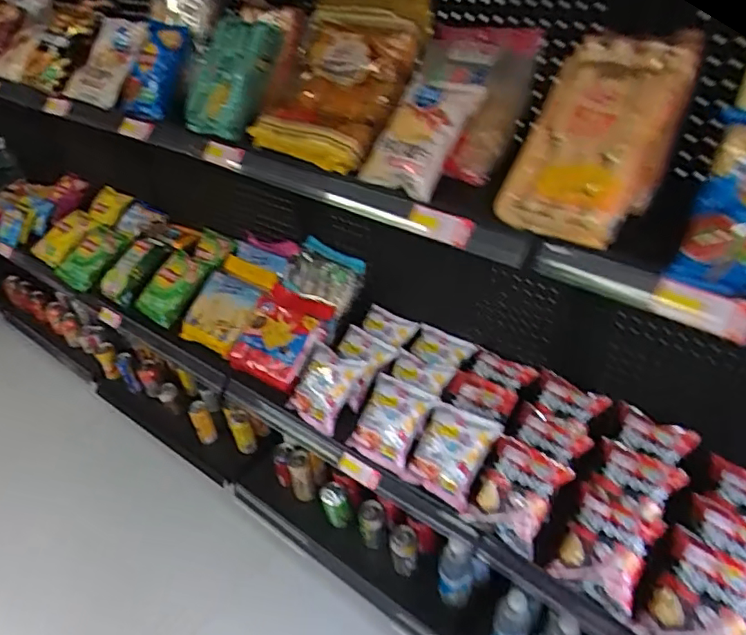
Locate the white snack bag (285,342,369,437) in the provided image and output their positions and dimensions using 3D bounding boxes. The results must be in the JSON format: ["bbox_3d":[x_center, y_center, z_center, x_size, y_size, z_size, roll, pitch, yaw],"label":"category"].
[{"bbox_3d":[-0.110,0.157,1.234,0.130,0.038,0.167,20,87,28],"label":"white snack bag"}]

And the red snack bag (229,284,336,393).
[{"bbox_3d":[-0.227,0.040,1.332,0.198,0.045,0.230,20,74,27],"label":"red snack bag"}]

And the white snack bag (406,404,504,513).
[{"bbox_3d":[0.152,0.262,1.083,0.136,0.036,0.174,22,75,26],"label":"white snack bag"}]

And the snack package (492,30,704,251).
[{"bbox_3d":[0.282,-0.234,0.700,0.172,0.064,0.285,20,85,32],"label":"snack package"}]

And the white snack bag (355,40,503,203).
[{"bbox_3d":[0.094,-0.318,0.847,0.143,0.055,0.282,18,73,25],"label":"white snack bag"}]

